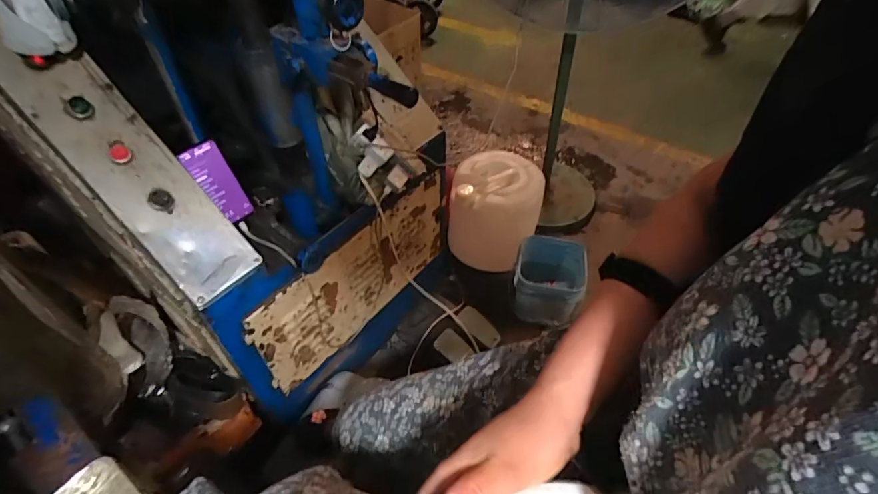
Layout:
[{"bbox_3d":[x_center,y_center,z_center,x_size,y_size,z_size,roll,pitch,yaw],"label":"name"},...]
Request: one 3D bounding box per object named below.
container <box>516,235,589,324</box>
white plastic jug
[{"bbox_3d":[0.357,0.111,1.452,0.239,0.172,0.234,6,48,6],"label":"container"},{"bbox_3d":[0.194,-0.117,1.534,0.284,0.332,0.246,9,48,9],"label":"white plastic jug"}]

